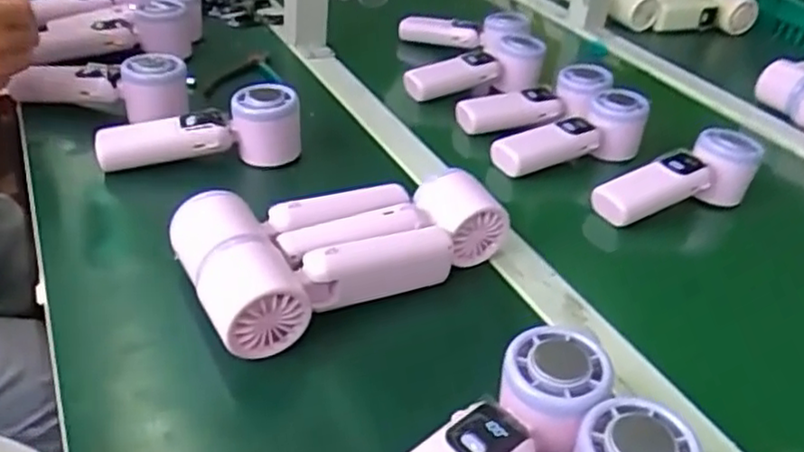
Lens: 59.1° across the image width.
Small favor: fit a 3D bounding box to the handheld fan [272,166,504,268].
[{"bbox_3d":[0.000,0.006,0.495,0.161,0.050,0.060,-18,41,-32],"label":"handheld fan"}]

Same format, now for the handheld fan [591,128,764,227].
[{"bbox_3d":[0.240,-0.044,0.628,0.159,0.063,0.052,-10,37,-23],"label":"handheld fan"}]

